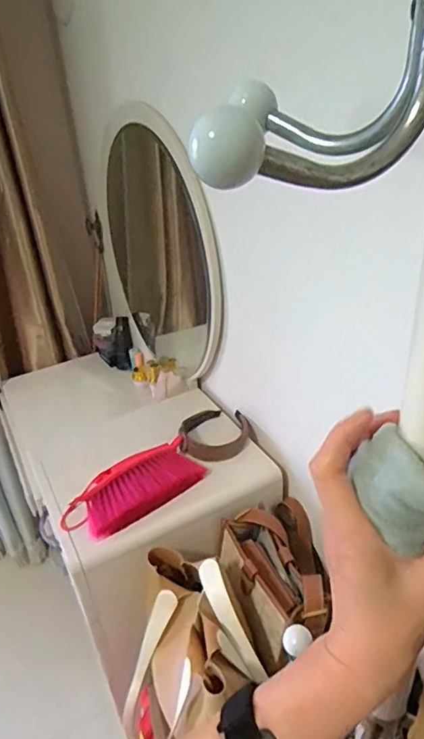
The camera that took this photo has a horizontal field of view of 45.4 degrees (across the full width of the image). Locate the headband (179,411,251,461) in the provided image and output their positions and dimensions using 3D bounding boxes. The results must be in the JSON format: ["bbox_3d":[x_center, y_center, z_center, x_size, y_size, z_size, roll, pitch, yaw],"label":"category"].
[{"bbox_3d":[0.007,0.124,1.017,0.134,0.032,0.143,-2,32,3],"label":"headband"}]

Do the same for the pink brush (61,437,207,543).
[{"bbox_3d":[-0.134,0.203,0.896,0.253,0.054,0.129,-30,40,-35],"label":"pink brush"}]

